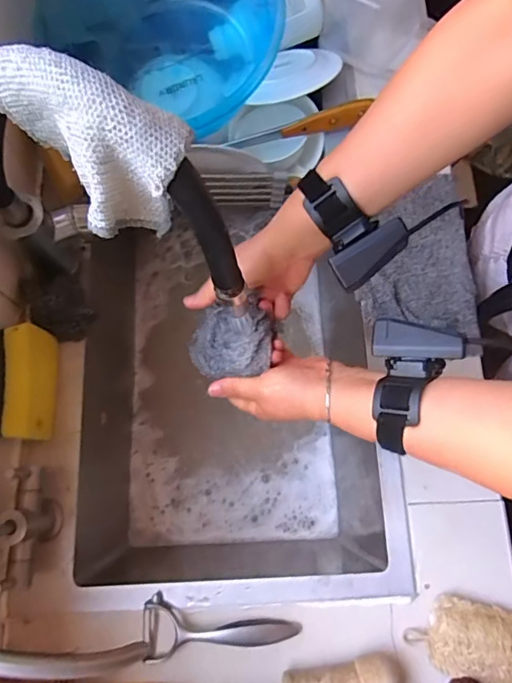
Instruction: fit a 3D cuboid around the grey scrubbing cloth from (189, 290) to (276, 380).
[{"bbox_3d":[-0.022,0.000,0.468,0.082,0.043,0.067,-10,76,-4],"label":"grey scrubbing cloth"}]

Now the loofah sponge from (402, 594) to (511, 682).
[{"bbox_3d":[0.213,0.292,0.476,0.120,0.025,0.068,12,75,2],"label":"loofah sponge"}]

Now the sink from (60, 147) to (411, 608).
[{"bbox_3d":[-0.058,0.053,0.662,0.379,0.246,0.505,-5,75,-3],"label":"sink"}]

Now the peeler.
[{"bbox_3d":[-0.035,0.271,0.477,0.149,0.016,0.057,-6,75,-3],"label":"peeler"}]

